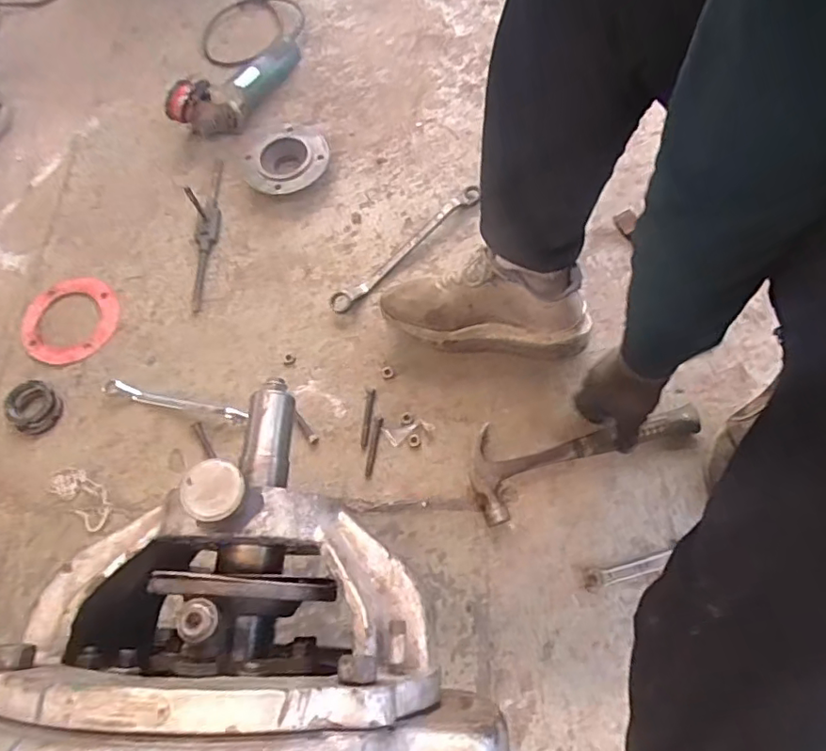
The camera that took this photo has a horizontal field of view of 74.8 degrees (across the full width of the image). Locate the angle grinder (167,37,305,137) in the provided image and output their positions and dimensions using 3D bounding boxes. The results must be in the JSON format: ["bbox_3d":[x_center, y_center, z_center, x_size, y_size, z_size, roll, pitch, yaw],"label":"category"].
[{"bbox_3d":[-0.315,-0.544,0.989,0.105,0.090,0.280,29,72,14],"label":"angle grinder"}]

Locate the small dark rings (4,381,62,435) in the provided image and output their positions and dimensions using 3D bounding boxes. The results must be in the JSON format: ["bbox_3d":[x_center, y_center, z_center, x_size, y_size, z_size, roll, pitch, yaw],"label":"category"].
[{"bbox_3d":[-0.563,0.048,0.799,0.076,0.020,0.069,33,73,15],"label":"small dark rings"}]

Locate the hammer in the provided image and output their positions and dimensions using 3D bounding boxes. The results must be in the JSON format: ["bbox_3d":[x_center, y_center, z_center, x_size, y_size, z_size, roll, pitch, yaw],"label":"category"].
[{"bbox_3d":[0.231,0.096,0.729,0.314,0.031,0.121,-16,68,-2],"label":"hammer"}]

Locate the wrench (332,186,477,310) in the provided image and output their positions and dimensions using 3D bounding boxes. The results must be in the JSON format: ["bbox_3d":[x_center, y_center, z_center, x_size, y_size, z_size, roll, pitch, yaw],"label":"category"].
[{"bbox_3d":[-0.007,-0.212,0.877,0.324,0.032,0.033,-42,72,-13],"label":"wrench"}]

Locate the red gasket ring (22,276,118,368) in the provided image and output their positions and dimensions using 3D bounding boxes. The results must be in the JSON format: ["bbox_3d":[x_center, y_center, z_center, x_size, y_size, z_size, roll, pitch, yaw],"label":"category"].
[{"bbox_3d":[-0.555,-0.090,0.866,0.148,0.011,0.150,-1,68,2],"label":"red gasket ring"}]

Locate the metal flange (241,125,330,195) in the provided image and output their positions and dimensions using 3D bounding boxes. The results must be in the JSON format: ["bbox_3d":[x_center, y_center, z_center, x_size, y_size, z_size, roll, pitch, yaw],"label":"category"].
[{"bbox_3d":[-0.224,-0.379,0.948,0.150,0.044,0.144,-1,68,2],"label":"metal flange"}]

